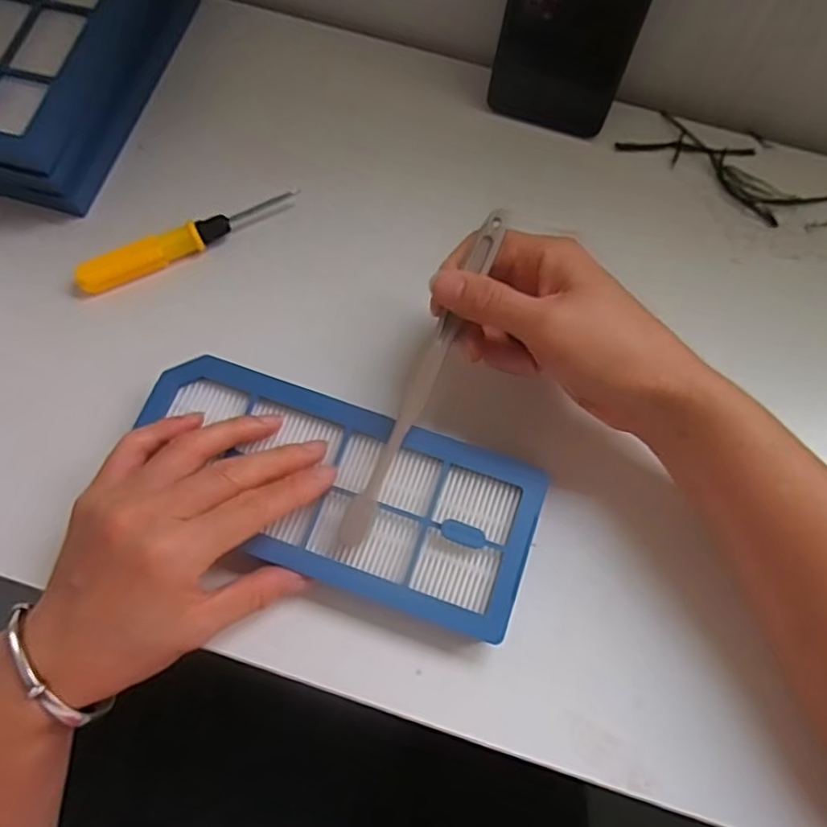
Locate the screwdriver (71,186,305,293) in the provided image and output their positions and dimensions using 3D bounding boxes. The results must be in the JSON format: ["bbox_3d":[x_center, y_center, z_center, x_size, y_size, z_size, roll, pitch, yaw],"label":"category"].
[{"bbox_3d":[-0.131,-0.101,0.370,0.131,0.016,0.019,-24,73,-8],"label":"screwdriver"}]

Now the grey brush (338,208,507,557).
[{"bbox_3d":[0.005,-0.017,0.301,0.012,0.004,0.175,25,89,8],"label":"grey brush"}]

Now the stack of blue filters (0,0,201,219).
[{"bbox_3d":[-0.215,-0.224,0.386,0.090,0.059,0.205,17,70,4],"label":"stack of blue filters"}]

